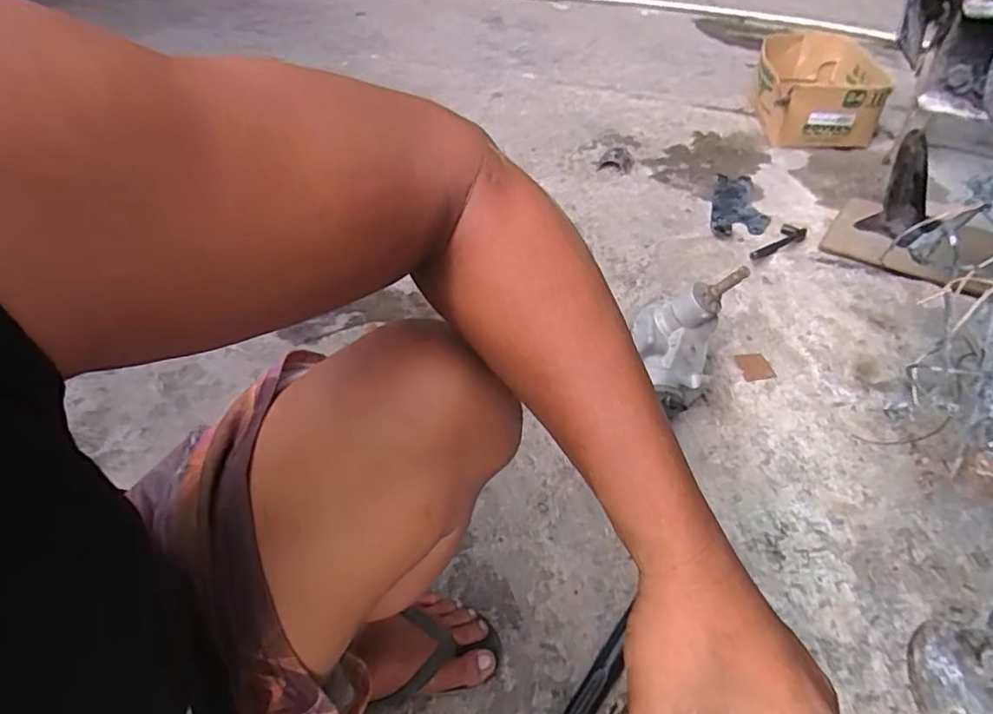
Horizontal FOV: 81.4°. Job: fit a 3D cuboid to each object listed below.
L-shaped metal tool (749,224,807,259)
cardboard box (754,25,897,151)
[{"bbox_3d":[0.544,-0.221,1.116,0.053,0.013,0.227,34,43,30],"label":"L-shaped metal tool"},{"bbox_3d":[0.830,-0.704,1.520,0.284,0.157,0.376,11,47,12],"label":"cardboard box"}]

